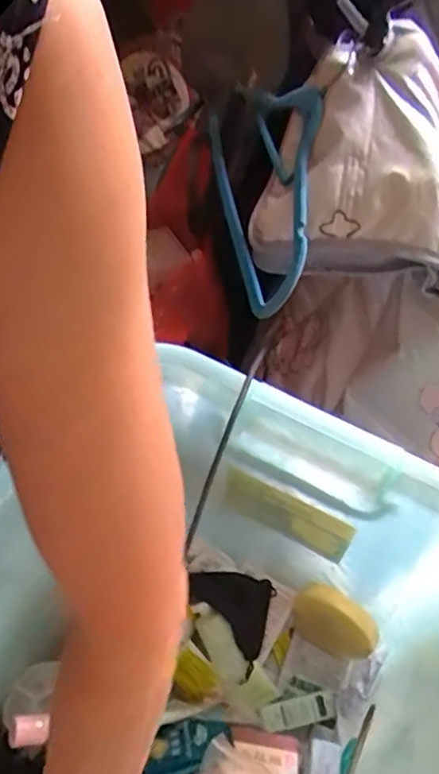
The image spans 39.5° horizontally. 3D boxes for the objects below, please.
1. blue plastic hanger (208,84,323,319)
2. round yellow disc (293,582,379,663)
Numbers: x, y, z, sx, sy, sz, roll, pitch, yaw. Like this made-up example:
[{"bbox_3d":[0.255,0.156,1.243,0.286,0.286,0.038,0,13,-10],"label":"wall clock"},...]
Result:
[{"bbox_3d":[0.050,-0.228,0.606,0.024,0.134,0.372,26,41,-36],"label":"blue plastic hanger"},{"bbox_3d":[0.122,0.247,0.647,0.088,0.094,0.025,39,46,22],"label":"round yellow disc"}]

